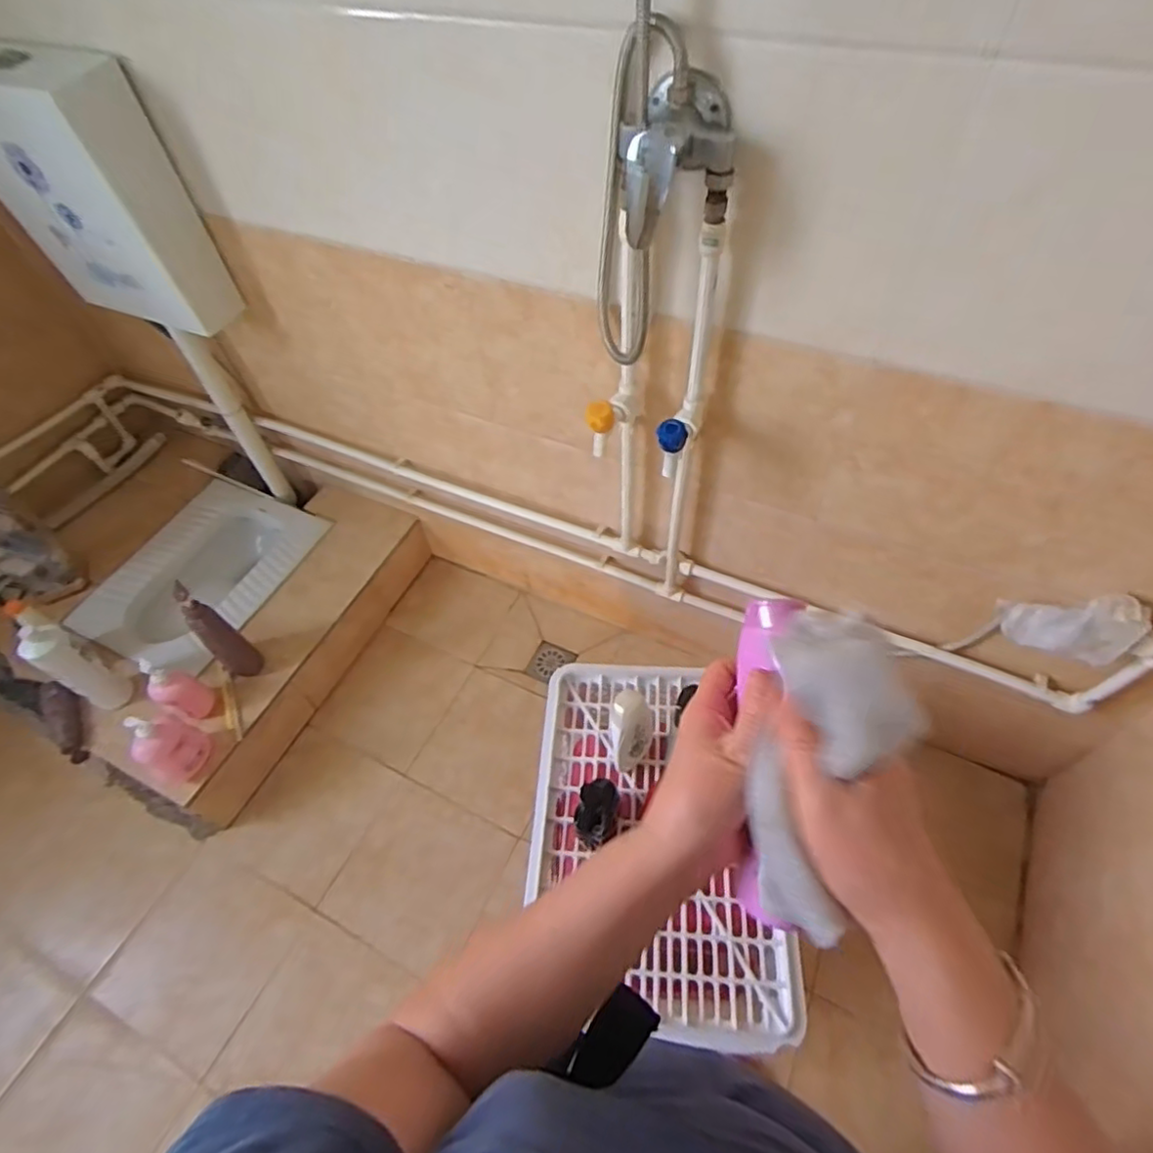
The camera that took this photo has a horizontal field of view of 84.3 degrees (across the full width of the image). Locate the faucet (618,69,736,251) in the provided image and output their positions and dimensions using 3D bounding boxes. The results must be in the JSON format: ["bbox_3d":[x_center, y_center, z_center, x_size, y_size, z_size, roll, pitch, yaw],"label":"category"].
[{"bbox_3d":[0.108,-0.435,0.681,0.115,0.137,0.095,6,56,8],"label":"faucet"}]

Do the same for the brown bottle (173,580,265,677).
[{"bbox_3d":[-0.760,0.127,1.352,0.059,0.291,0.067,23,60,19],"label":"brown bottle"}]

